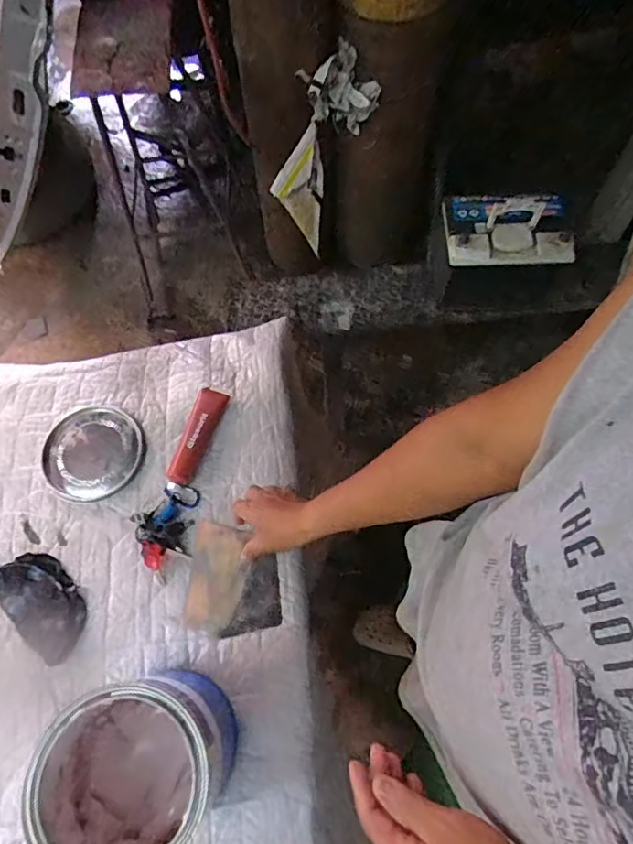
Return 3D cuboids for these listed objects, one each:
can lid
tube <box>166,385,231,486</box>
[{"bbox_3d":[-0.338,0.045,0.813,0.142,0.008,0.146,0,68,1],"label":"can lid"},{"bbox_3d":[-0.186,0.013,0.815,0.050,0.030,0.164,18,69,8],"label":"tube"}]

